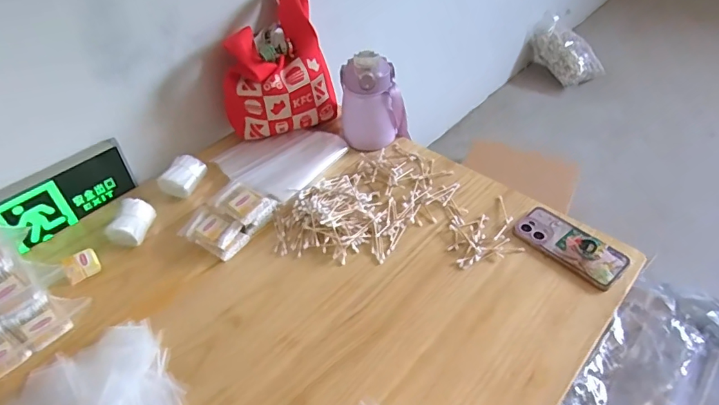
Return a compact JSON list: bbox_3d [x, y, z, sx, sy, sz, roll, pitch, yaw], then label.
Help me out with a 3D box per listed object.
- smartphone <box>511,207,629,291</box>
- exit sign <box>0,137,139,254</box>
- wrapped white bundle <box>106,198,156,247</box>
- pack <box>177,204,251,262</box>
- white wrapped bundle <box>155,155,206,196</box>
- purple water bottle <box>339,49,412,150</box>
[{"bbox_3d":[0.321,0.062,0.718,0.081,0.015,0.160,-33,50,-26],"label":"smartphone"},{"bbox_3d":[-0.493,-0.016,0.792,0.022,0.124,0.215,30,53,30],"label":"exit sign"},{"bbox_3d":[-0.381,0.031,0.780,0.055,0.035,0.077,5,45,10],"label":"wrapped white bundle"},{"bbox_3d":[-0.238,0.045,0.762,0.110,0.028,0.063,20,49,24],"label":"pack"},{"bbox_3d":[-0.323,-0.051,0.852,0.058,0.034,0.079,9,46,14],"label":"white wrapped bundle"},{"bbox_3d":[0.027,-0.196,0.901,0.118,0.172,0.088,-26,48,-21],"label":"purple water bottle"}]

